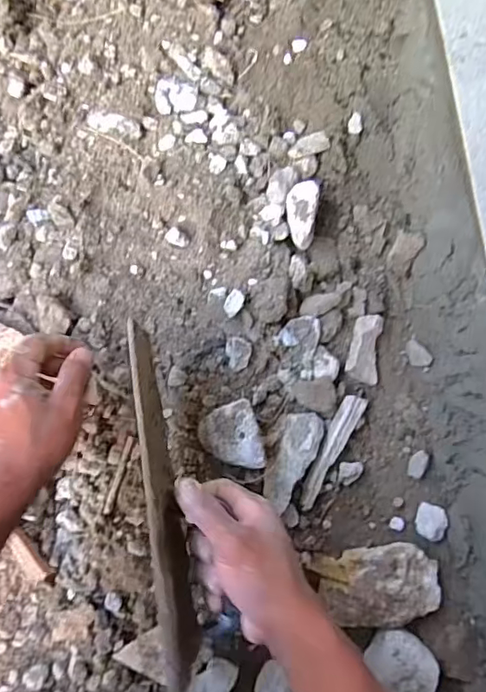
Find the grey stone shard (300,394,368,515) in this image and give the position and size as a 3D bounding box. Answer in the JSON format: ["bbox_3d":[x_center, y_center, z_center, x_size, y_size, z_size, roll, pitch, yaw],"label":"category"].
[{"bbox_3d":[0.093,0.112,0.552,0.023,0.025,0.128,29,78,5],"label":"grey stone shard"}]

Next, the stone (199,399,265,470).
[{"bbox_3d":[-0.013,0.092,0.505,0.056,0.046,0.065,-14,79,-7],"label":"stone"}]

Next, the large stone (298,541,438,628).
[{"bbox_3d":[0.136,0.239,0.517,0.122,0.045,0.070,-9,77,-3],"label":"large stone"}]

